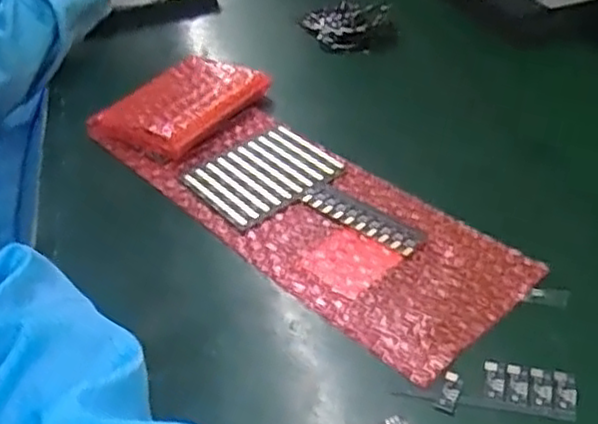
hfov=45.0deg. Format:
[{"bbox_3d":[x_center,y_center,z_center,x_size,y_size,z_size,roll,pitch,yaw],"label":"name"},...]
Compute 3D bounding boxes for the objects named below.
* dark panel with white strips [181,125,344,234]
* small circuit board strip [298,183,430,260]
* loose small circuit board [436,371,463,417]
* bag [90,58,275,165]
[{"bbox_3d":[-0.028,-0.028,0.549,0.096,0.007,0.090,-30,45,-27],"label":"dark panel with white strips"},{"bbox_3d":[0.043,0.003,0.498,0.099,0.004,0.026,29,52,36],"label":"small circuit board strip"},{"bbox_3d":[0.079,0.093,0.375,0.010,0.004,0.023,12,43,22],"label":"loose small circuit board"},{"bbox_3d":[-0.099,-0.095,0.625,0.098,0.025,0.128,22,46,29],"label":"bag"}]

